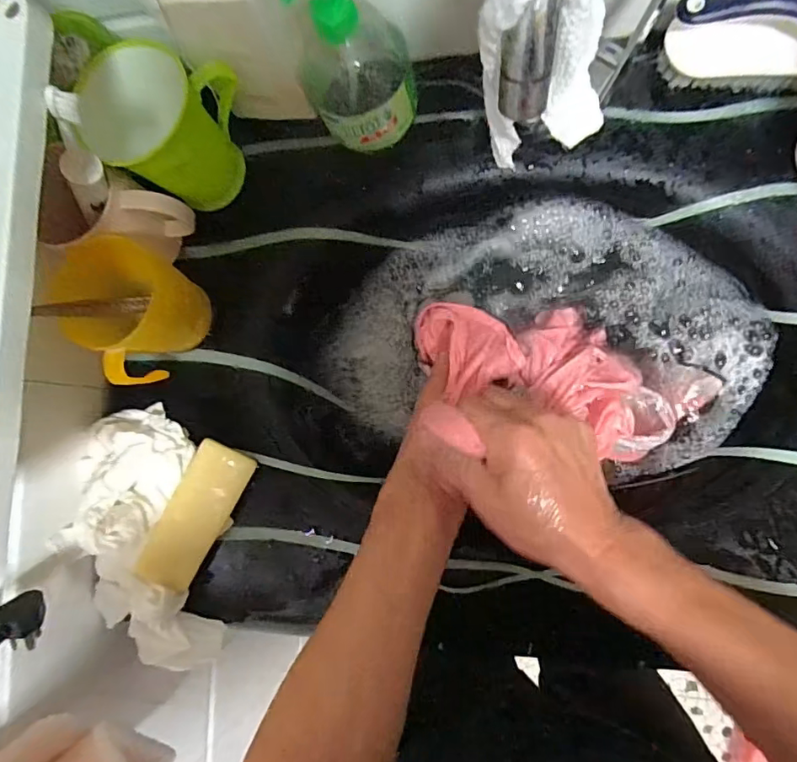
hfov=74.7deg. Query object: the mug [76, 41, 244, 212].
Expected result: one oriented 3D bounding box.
[{"bbox_3d":[-0.192,-0.213,0.450,0.089,0.110,0.108,21,89,13],"label":"mug"}]

